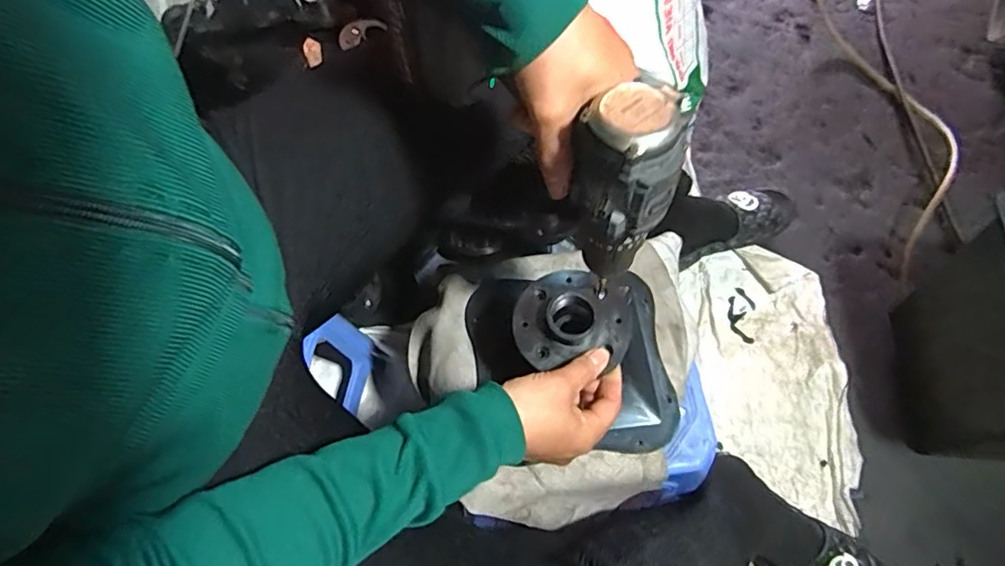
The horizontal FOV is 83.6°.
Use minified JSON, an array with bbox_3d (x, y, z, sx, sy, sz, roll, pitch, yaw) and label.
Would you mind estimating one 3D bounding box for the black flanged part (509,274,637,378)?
[{"bbox_3d":[0.058,0.032,0.471,0.096,0.041,0.086,0,66,3],"label":"black flanged part"}]

